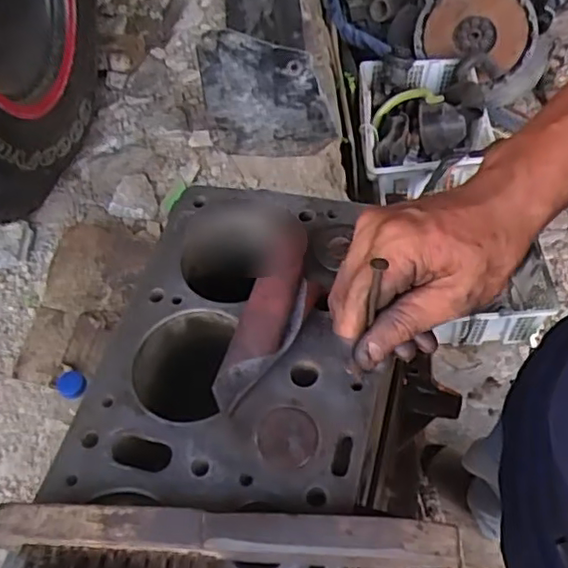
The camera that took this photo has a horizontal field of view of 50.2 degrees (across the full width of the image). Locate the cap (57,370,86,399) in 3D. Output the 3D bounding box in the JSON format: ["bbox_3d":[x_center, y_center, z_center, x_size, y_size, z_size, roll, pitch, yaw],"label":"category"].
[{"bbox_3d":[-0.252,0.120,0.721,0.028,0.019,0.033,38,67,25],"label":"cap"}]

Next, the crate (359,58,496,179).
[{"bbox_3d":[0.424,-0.487,1.834,0.386,0.176,0.463,-3,56,3],"label":"crate"}]

